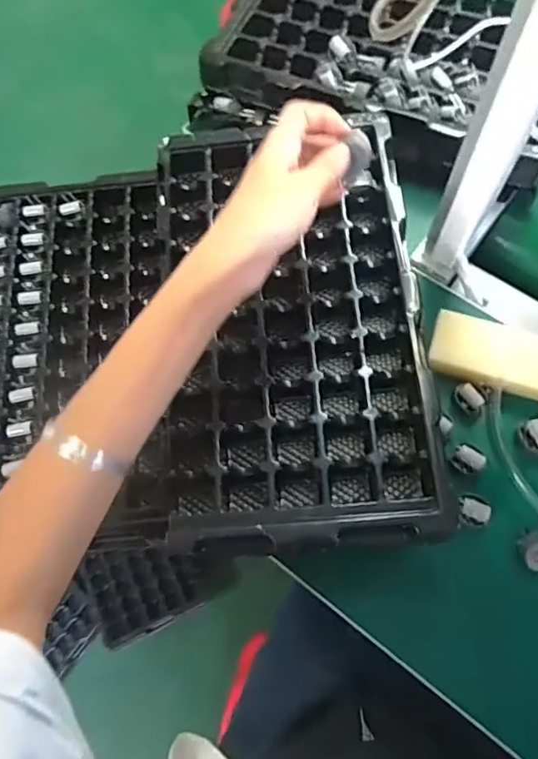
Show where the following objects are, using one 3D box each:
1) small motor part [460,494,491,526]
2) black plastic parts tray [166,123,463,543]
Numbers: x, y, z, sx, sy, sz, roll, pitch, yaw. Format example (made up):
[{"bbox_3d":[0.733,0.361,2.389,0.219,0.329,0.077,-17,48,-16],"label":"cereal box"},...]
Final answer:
[{"bbox_3d":[0.162,0.105,0.433,0.024,0.021,0.023,8,70,5],"label":"small motor part"},{"bbox_3d":[0.018,-0.051,0.432,0.203,0.036,0.355,-5,70,1],"label":"black plastic parts tray"}]

